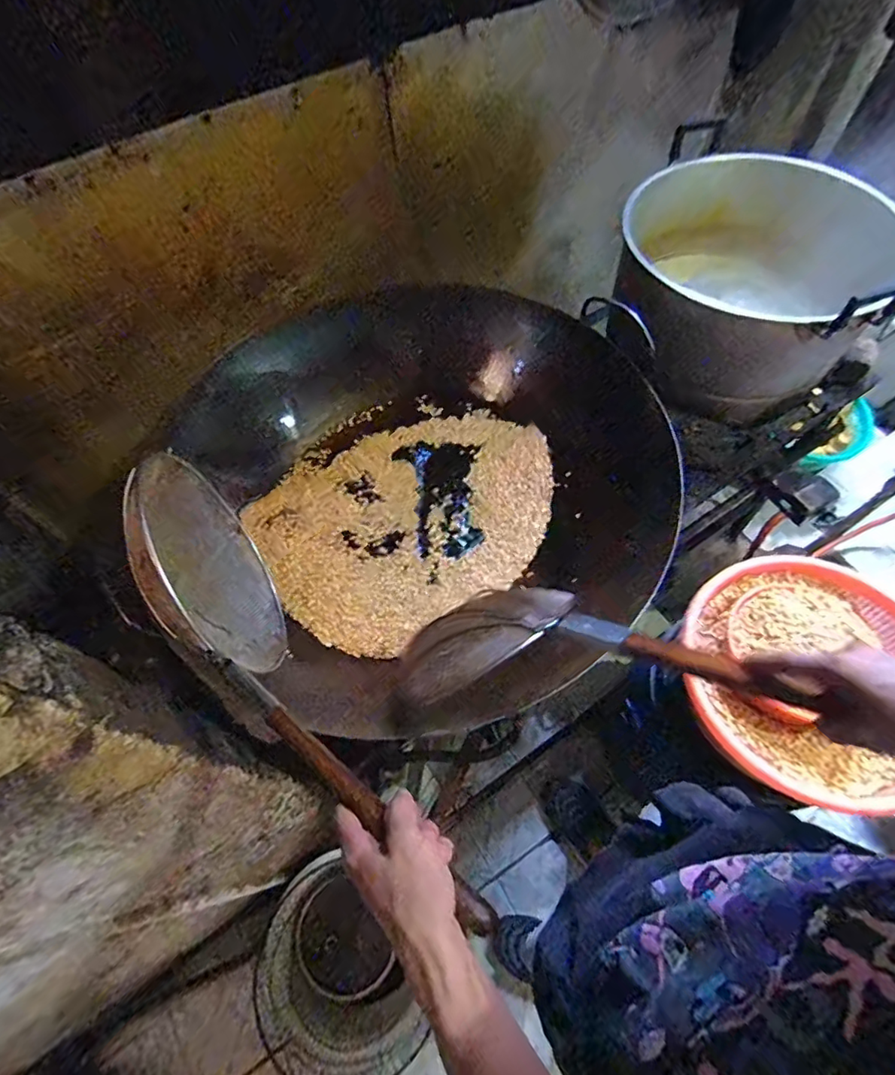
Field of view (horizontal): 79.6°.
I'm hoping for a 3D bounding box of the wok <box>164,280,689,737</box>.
[{"bbox_3d":[-0.020,-0.133,1.058,0.866,0.228,0.882,-1,61,2],"label":"wok"}]

